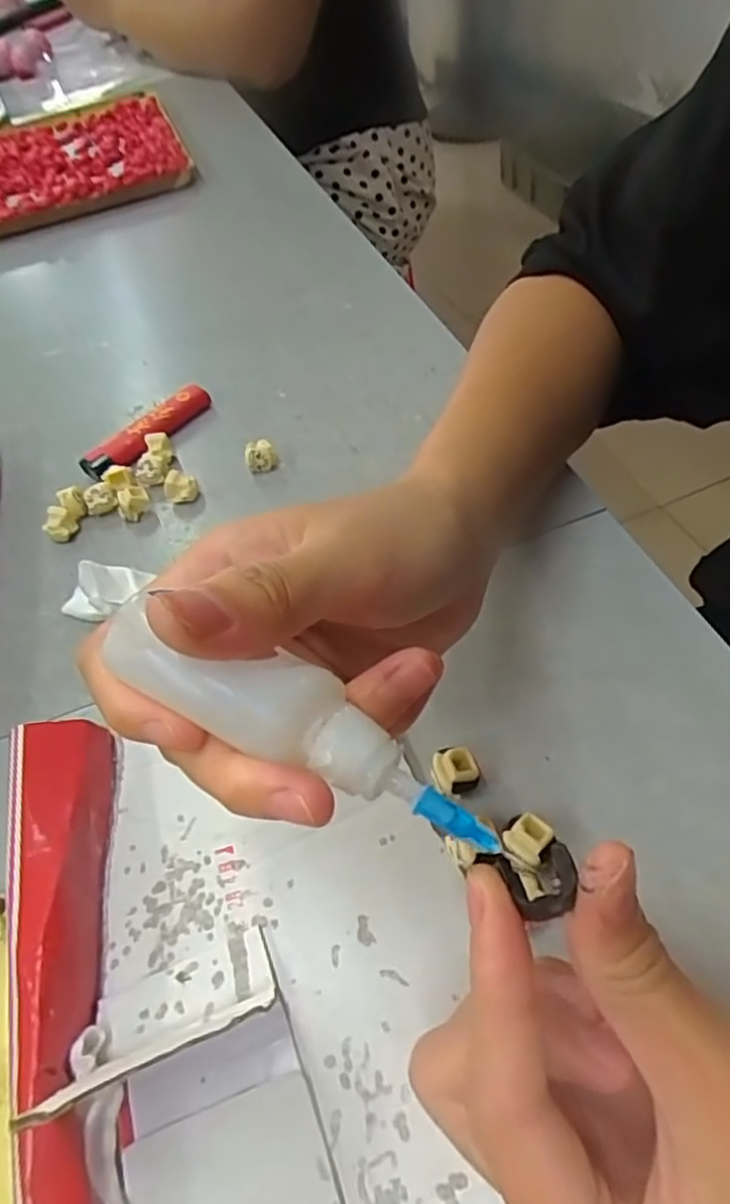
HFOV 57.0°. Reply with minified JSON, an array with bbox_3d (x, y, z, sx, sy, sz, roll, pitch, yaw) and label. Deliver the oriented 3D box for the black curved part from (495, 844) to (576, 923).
[{"bbox_3d":[0.035,0.055,0.133,0.014,0.004,0.013,-11,52,-3],"label":"black curved part"}]

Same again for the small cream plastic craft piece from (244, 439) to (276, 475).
[{"bbox_3d":[-0.054,-0.074,0.344,0.015,0.017,0.011,-15,52,-6],"label":"small cream plastic craft piece"}]

